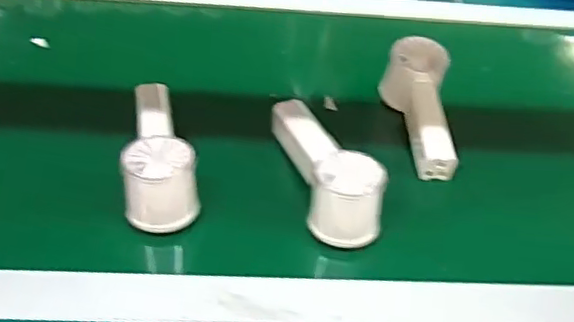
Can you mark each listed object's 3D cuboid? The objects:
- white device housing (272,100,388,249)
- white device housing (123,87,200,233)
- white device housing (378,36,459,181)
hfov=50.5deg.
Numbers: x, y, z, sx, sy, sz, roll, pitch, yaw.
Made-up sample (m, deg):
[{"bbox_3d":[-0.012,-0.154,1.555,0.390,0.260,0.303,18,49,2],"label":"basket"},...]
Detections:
[{"bbox_3d":[0.032,-0.002,0.517,0.052,0.058,0.144,-9,45,-15],"label":"white device housing"},{"bbox_3d":[-0.106,-0.016,0.520,0.055,0.057,0.150,-2,44,-8],"label":"white device housing"},{"bbox_3d":[0.132,-0.048,0.587,0.060,0.046,0.148,1,56,-6],"label":"white device housing"}]

